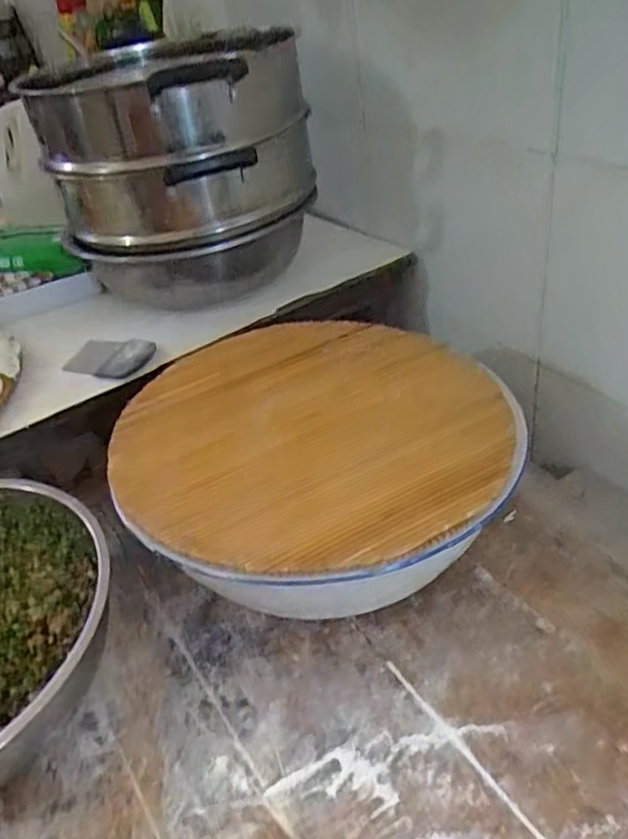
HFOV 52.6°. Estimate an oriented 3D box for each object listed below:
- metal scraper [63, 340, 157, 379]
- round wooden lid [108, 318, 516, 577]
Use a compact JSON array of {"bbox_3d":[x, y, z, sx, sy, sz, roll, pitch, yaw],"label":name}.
[{"bbox_3d":[-0.245,-0.078,0.766,0.108,0.013,0.065,7,40,22],"label":"metal scraper"},{"bbox_3d":[-0.004,0.001,0.592,0.343,0.012,0.343,-5,37,4],"label":"round wooden lid"}]

